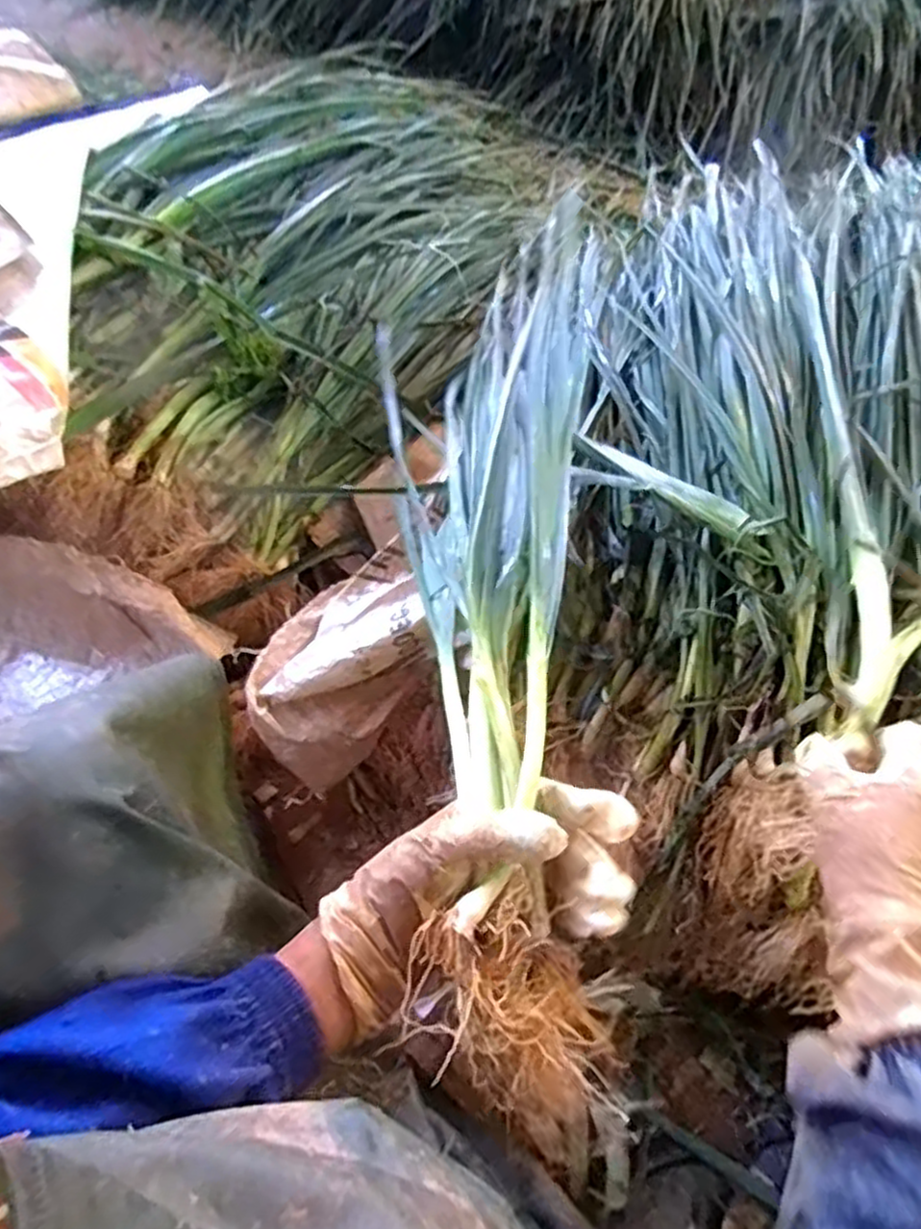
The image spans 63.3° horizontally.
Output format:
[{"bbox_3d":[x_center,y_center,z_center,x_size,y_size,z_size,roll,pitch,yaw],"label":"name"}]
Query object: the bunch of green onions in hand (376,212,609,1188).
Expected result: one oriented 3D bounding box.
[{"bbox_3d":[0.048,-0.096,0.604,0.107,0.099,0.781,9,45,1],"label":"bunch of green onions in hand"}]

